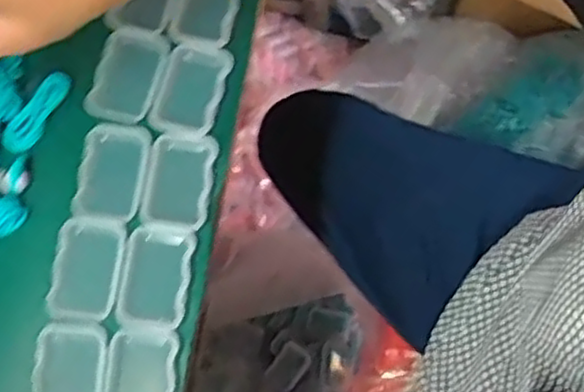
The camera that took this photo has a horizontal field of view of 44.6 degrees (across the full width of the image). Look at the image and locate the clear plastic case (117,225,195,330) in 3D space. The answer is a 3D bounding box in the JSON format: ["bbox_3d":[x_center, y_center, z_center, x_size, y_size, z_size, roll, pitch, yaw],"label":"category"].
[{"bbox_3d":[-0.076,0.045,0.396,0.036,0.011,0.054,7,75,2],"label":"clear plastic case"}]

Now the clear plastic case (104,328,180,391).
[{"bbox_3d":[-0.081,0.101,0.383,0.036,0.012,0.056,5,75,1],"label":"clear plastic case"}]

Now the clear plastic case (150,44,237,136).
[{"bbox_3d":[-0.060,-0.063,0.427,0.038,0.012,0.055,16,76,4],"label":"clear plastic case"}]

